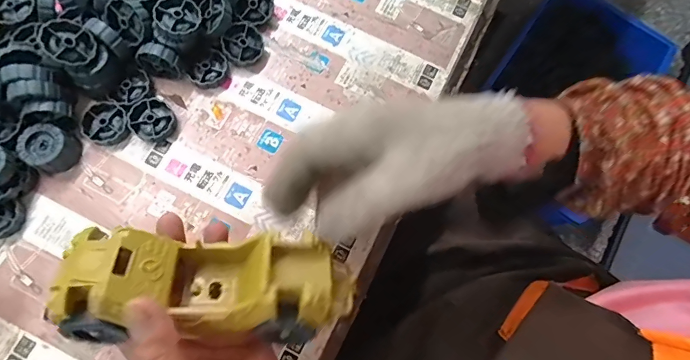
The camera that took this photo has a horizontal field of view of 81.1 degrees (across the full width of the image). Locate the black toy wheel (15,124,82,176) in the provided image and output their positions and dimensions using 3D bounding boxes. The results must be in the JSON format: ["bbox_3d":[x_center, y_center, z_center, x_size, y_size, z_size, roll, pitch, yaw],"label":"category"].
[{"bbox_3d":[-0.254,-0.027,0.349,0.039,0.027,0.037,0,75,-2],"label":"black toy wheel"}]

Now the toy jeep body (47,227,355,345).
[{"bbox_3d":[-0.079,0.065,0.250,0.163,0.052,0.061,4,75,-7],"label":"toy jeep body"}]

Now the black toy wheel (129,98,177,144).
[{"bbox_3d":[-0.177,-0.055,0.371,0.037,0.013,0.039,0,75,-2],"label":"black toy wheel"}]

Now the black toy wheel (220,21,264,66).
[{"bbox_3d":[-0.099,-0.130,0.390,0.038,0.014,0.037,-39,105,-18],"label":"black toy wheel"}]

